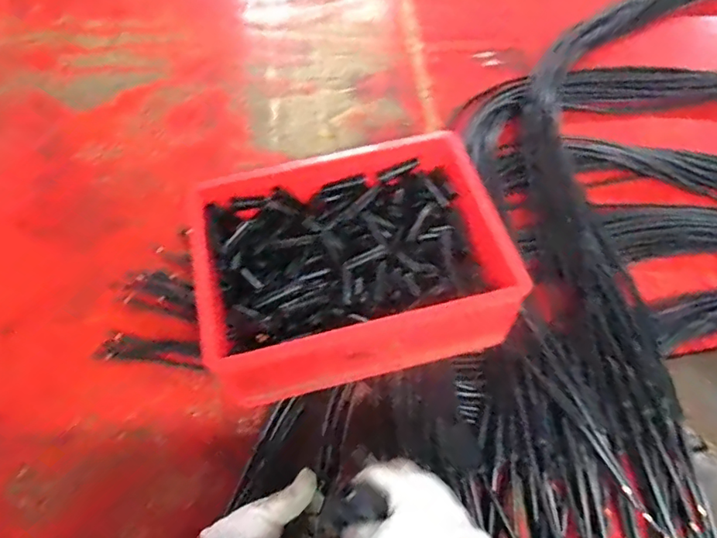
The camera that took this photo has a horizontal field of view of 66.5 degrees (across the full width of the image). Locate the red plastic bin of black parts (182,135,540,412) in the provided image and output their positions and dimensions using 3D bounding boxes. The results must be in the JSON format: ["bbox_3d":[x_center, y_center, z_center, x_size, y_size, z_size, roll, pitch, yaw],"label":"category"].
[{"bbox_3d":[-0.011,-0.022,0.782,0.397,0.129,0.319,-12,66,-9],"label":"red plastic bin of black parts"}]

